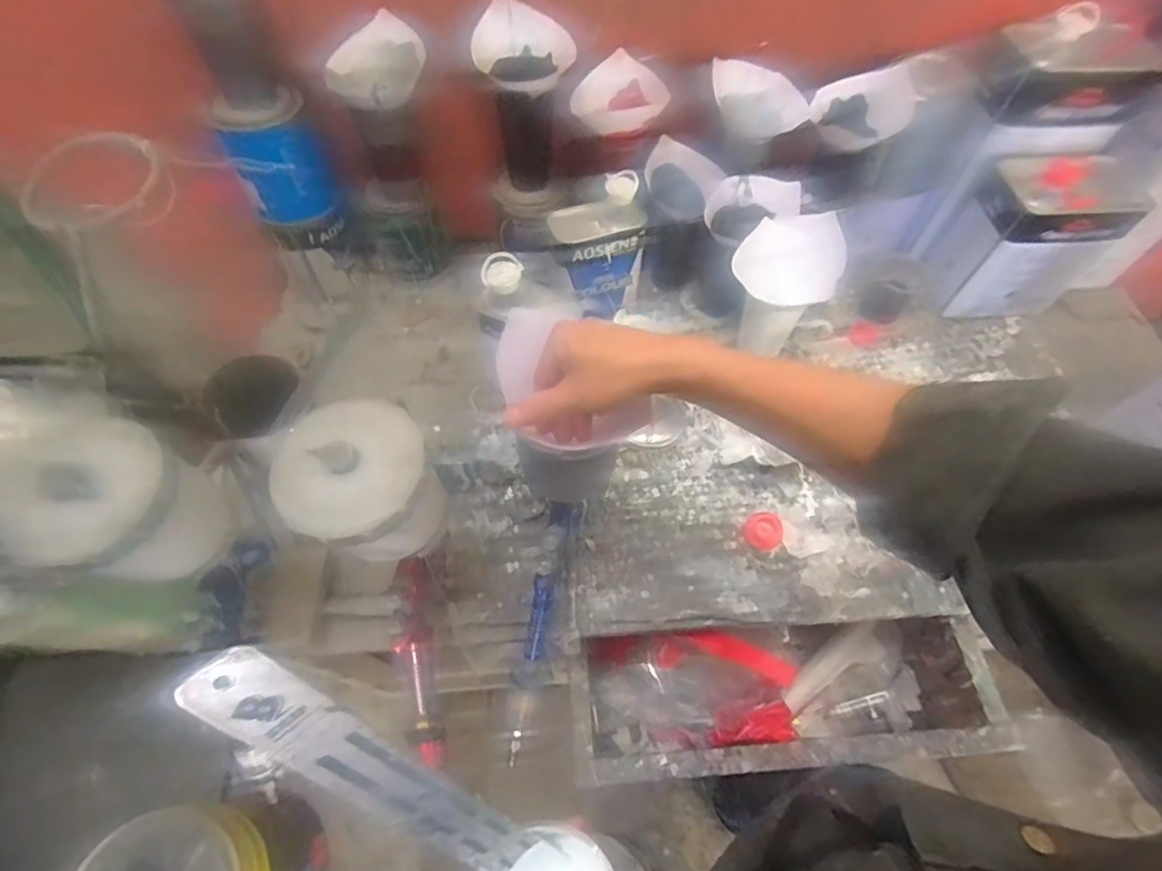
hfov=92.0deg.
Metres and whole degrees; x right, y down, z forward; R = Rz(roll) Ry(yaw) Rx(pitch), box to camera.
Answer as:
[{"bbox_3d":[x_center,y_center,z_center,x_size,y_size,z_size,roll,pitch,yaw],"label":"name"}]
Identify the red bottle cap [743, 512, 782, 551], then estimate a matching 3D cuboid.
[{"bbox_3d":[0.212,0.110,0.651,0.040,0.013,0.042,0,61,-1],"label":"red bottle cap"}]

